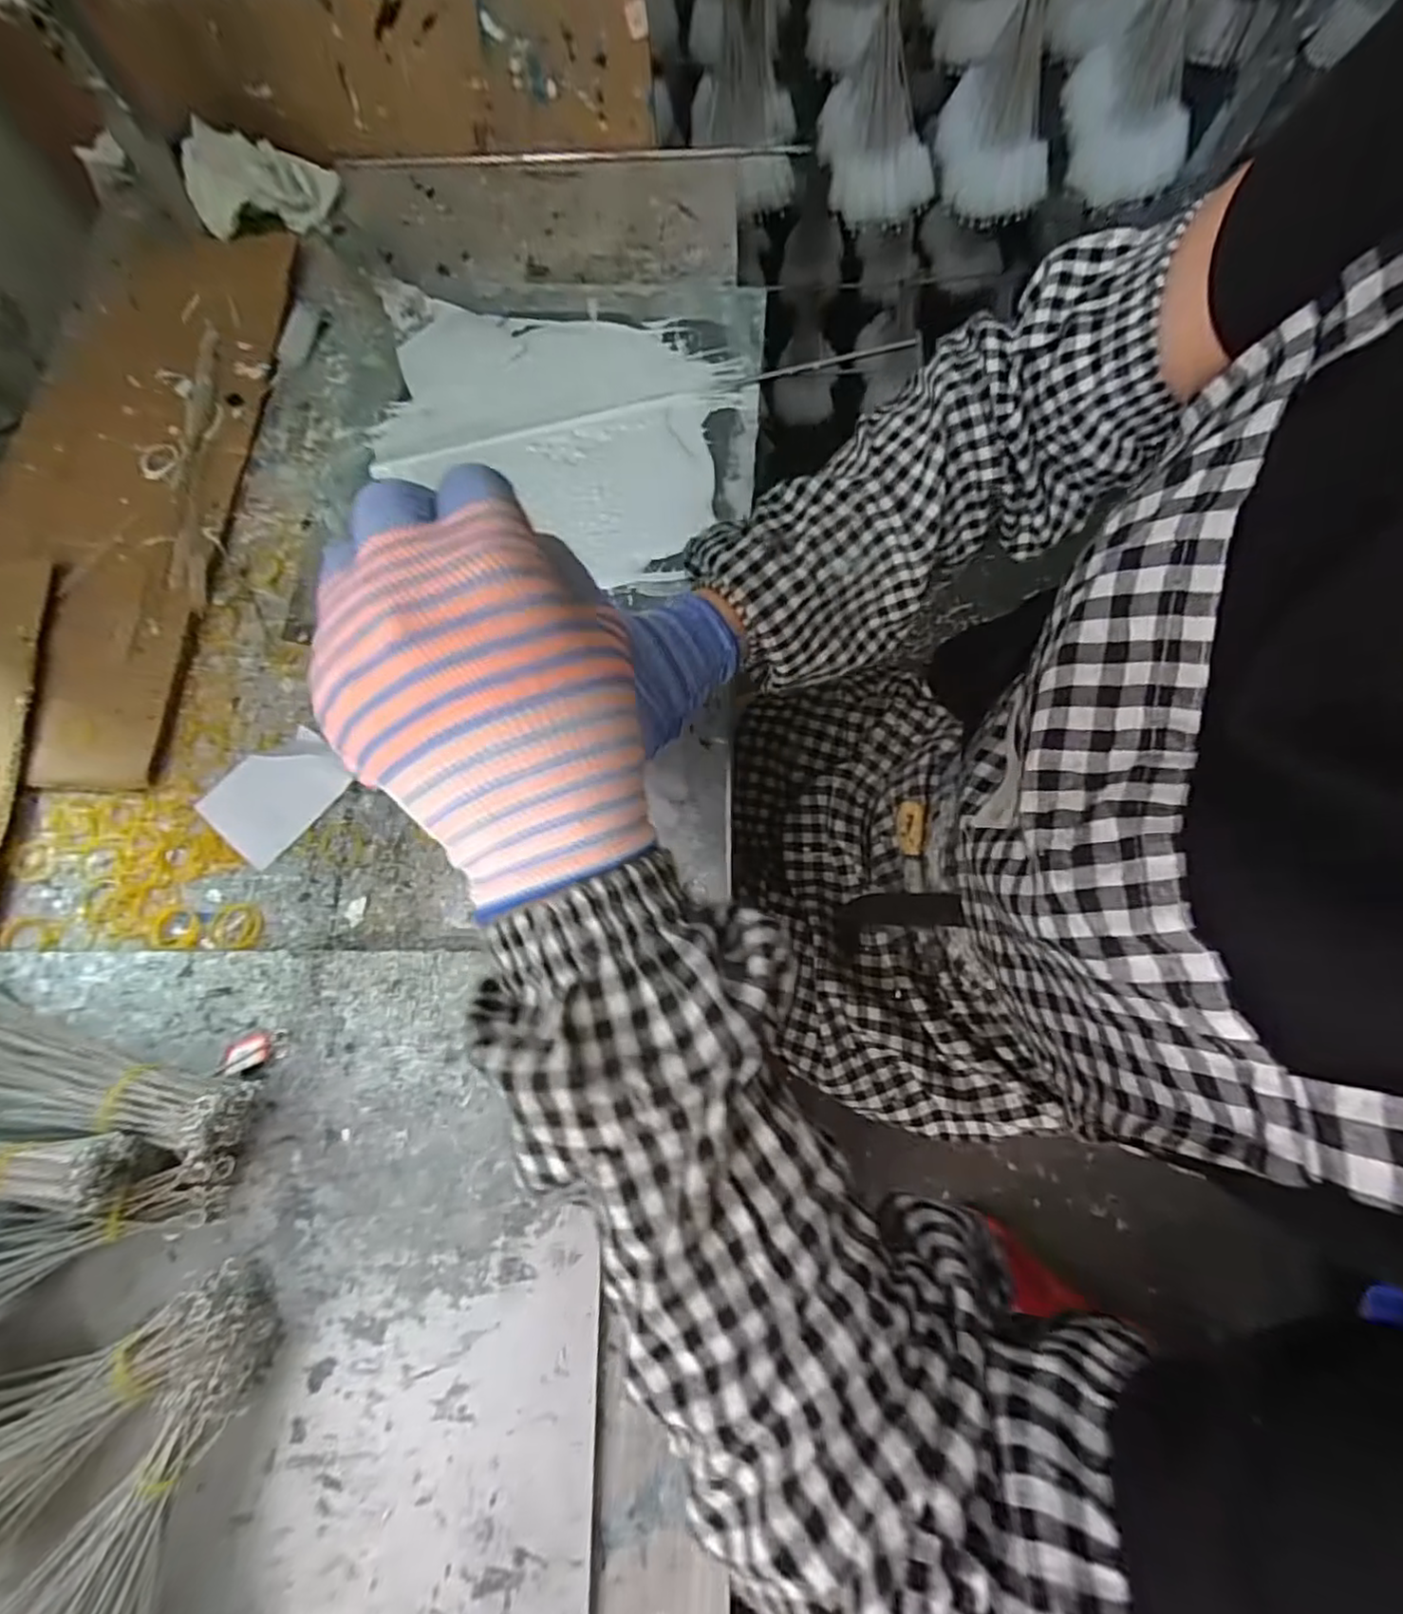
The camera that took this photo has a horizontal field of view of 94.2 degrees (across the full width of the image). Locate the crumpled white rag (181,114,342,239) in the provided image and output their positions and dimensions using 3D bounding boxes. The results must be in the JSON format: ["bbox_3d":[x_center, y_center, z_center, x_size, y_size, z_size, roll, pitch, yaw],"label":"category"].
[{"bbox_3d":[-0.381,-0.545,0.569,0.118,0.057,0.047,-11,75,-17],"label":"crumpled white rag"}]

